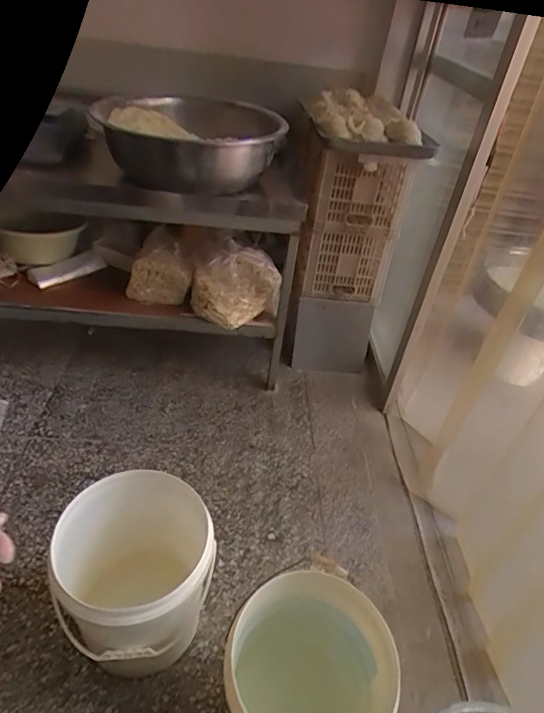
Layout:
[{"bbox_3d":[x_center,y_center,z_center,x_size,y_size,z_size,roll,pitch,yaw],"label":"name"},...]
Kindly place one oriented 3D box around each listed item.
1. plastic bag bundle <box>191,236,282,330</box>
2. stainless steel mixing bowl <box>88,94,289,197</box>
[{"bbox_3d":[-0.122,-0.265,1.705,0.297,0.199,0.311,12,40,4],"label":"plastic bag bundle"},{"bbox_3d":[-0.229,-0.626,1.395,0.464,0.173,0.440,5,41,-4],"label":"stainless steel mixing bowl"}]

